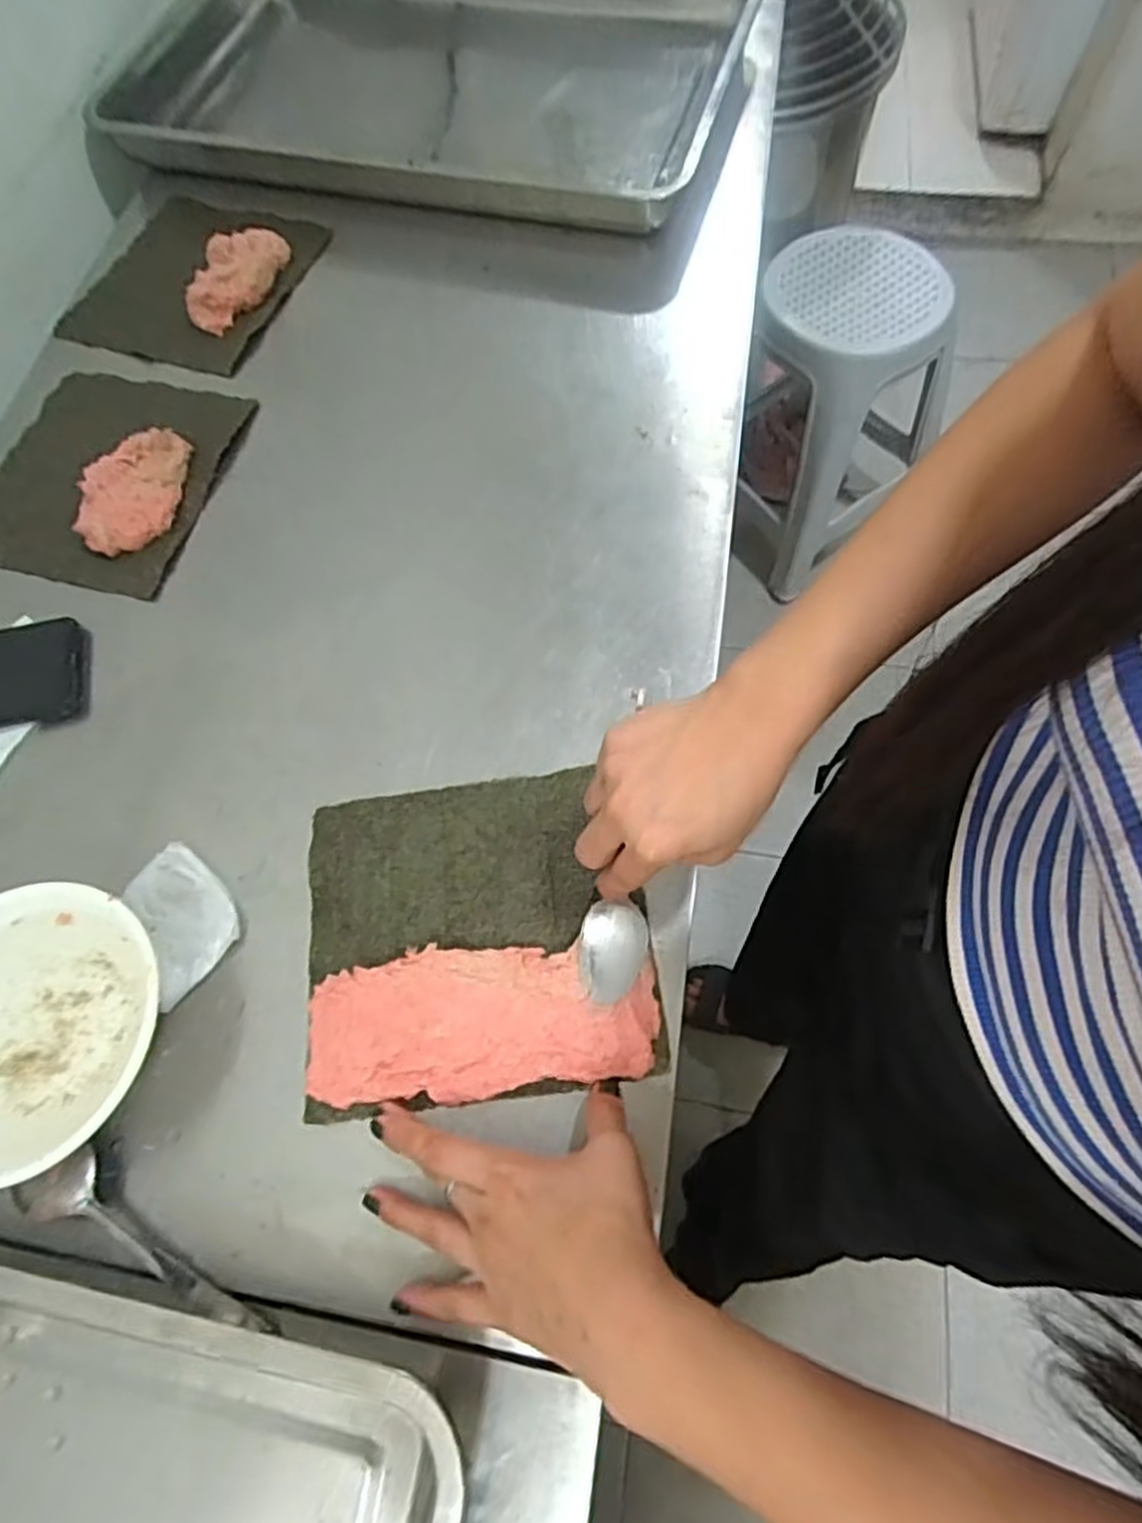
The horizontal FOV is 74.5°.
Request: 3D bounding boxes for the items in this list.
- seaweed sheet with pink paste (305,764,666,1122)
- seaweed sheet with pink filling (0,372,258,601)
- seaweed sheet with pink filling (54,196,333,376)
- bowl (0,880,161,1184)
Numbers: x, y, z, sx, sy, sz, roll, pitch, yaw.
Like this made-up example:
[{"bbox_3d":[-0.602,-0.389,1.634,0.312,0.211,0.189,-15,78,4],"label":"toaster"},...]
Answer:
[{"bbox_3d":[-0.055,0.094,0.430,0.189,0.012,0.178,-7,65,0],"label":"seaweed sheet with pink paste"},{"bbox_3d":[-0.365,-0.230,0.580,0.169,0.032,0.197,12,66,8],"label":"seaweed sheet with pink filling"},{"bbox_3d":[-0.342,-0.441,0.670,0.190,0.034,0.200,15,69,10],"label":"seaweed sheet with pink filling"},{"bbox_3d":[-0.290,0.144,0.408,0.139,0.046,0.147,-1,65,2],"label":"bowl"}]

